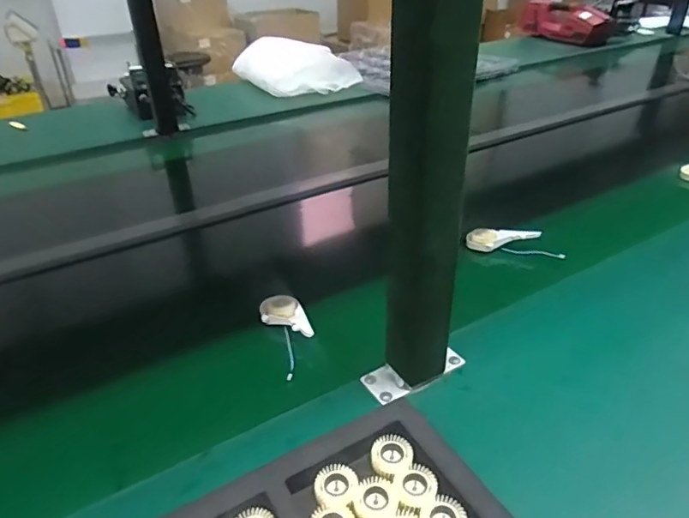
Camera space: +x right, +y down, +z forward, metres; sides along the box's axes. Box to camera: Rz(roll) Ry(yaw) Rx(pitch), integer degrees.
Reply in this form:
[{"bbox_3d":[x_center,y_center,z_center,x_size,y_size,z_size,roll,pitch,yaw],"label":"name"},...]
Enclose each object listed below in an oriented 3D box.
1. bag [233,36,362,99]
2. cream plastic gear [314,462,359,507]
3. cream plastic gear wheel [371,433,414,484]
[{"bbox_3d":[-0.152,-0.569,1.464,0.292,0.101,0.353,-14,32,-15],"label":"bag"},{"bbox_3d":[-0.006,0.165,0.366,0.031,0.011,0.028,-13,32,-13],"label":"cream plastic gear"},{"bbox_3d":[0.036,0.150,0.384,0.032,0.018,0.031,-3,31,2],"label":"cream plastic gear wheel"}]

